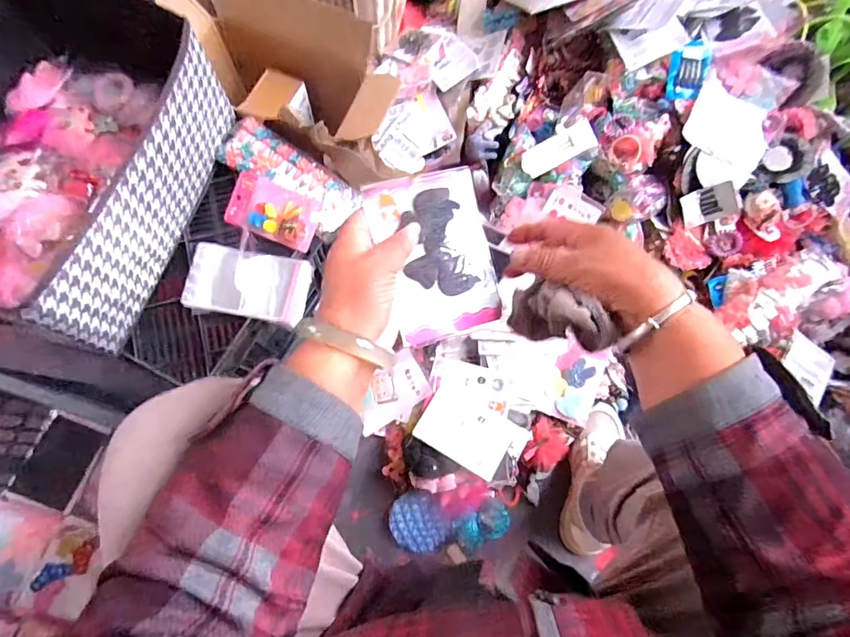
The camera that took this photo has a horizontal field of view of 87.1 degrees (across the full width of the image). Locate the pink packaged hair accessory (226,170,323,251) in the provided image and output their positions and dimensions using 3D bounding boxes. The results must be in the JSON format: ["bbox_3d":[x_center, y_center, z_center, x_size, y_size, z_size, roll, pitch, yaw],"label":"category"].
[{"bbox_3d":[-0.224,-0.160,0.660,0.145,0.015,0.081,22,87,9],"label":"pink packaged hair accessory"}]

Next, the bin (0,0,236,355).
[{"bbox_3d":[-0.489,-0.195,0.570,0.339,0.164,0.381,15,74,2],"label":"bin"}]

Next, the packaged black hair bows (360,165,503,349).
[{"bbox_3d":[0.010,-0.051,0.360,0.089,0.005,0.129,-17,94,-14],"label":"packaged black hair bows"}]

